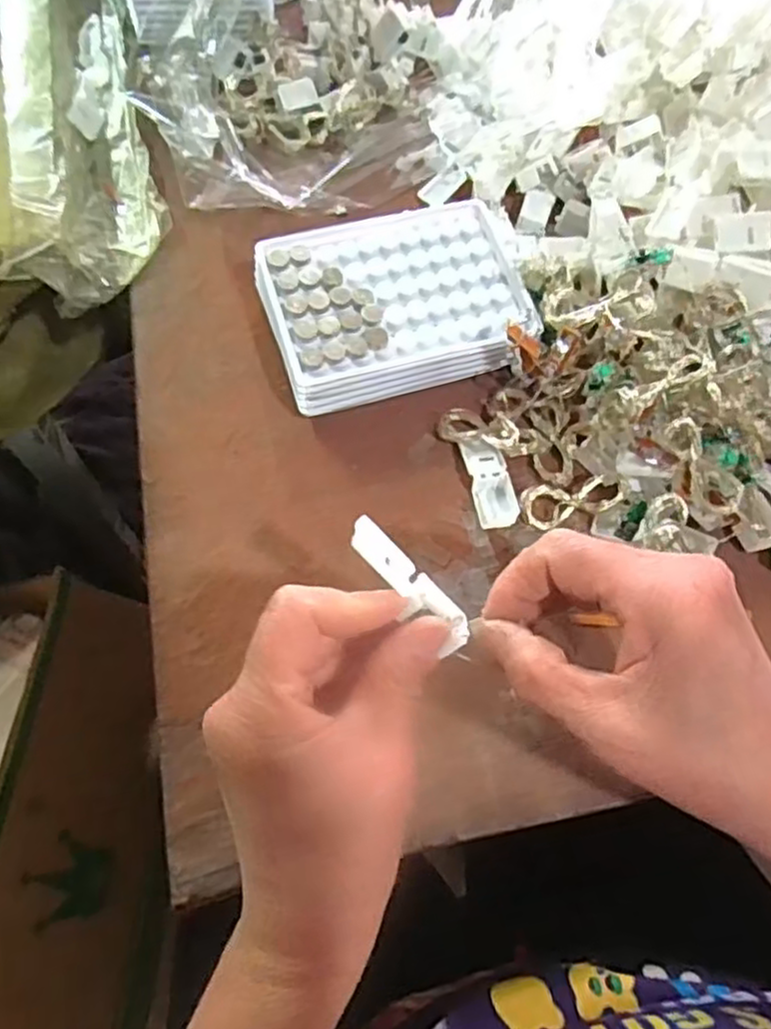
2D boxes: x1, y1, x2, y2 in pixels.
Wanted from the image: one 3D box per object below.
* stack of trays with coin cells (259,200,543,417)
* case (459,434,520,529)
[{"bbox_3d":[0.006,-0.115,0.387,0.135,0.029,0.104,-13,67,-8],"label":"stack of trays with coin cells"},{"bbox_3d":[0.052,-0.017,0.359,0.019,0.009,0.050,-9,66,-6],"label":"case"}]

